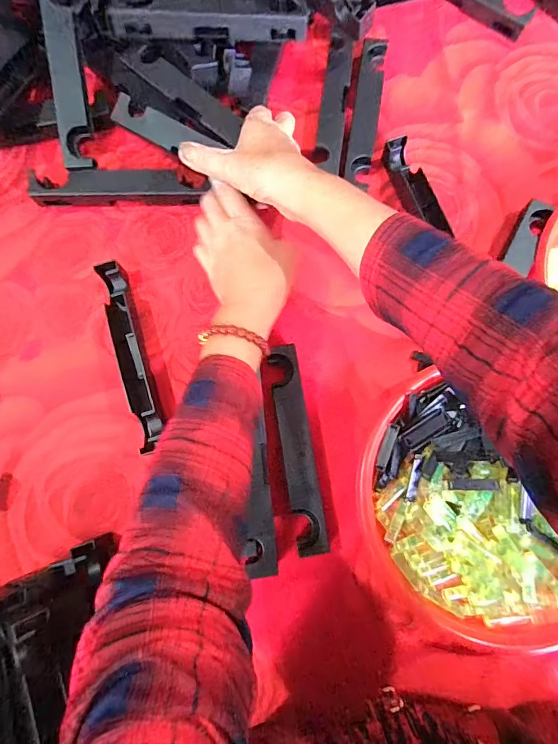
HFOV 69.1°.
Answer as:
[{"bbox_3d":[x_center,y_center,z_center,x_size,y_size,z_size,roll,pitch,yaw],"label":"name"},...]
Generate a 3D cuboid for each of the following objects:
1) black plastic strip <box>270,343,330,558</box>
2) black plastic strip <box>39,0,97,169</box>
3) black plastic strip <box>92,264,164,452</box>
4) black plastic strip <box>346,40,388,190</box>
[{"bbox_3d":[0.017,0.072,0.391,0.029,0.027,0.193,-9,79,-1],"label":"black plastic strip"},{"bbox_3d":[-0.224,-0.320,0.431,0.032,0.020,0.200,-6,95,0],"label":"black plastic strip"},{"bbox_3d":[-0.148,-0.019,0.406,0.024,0.028,0.193,-17,80,-2],"label":"black plastic strip"},{"bbox_3d":[0.098,-0.291,0.461,0.027,0.021,0.191,8,80,2],"label":"black plastic strip"}]

